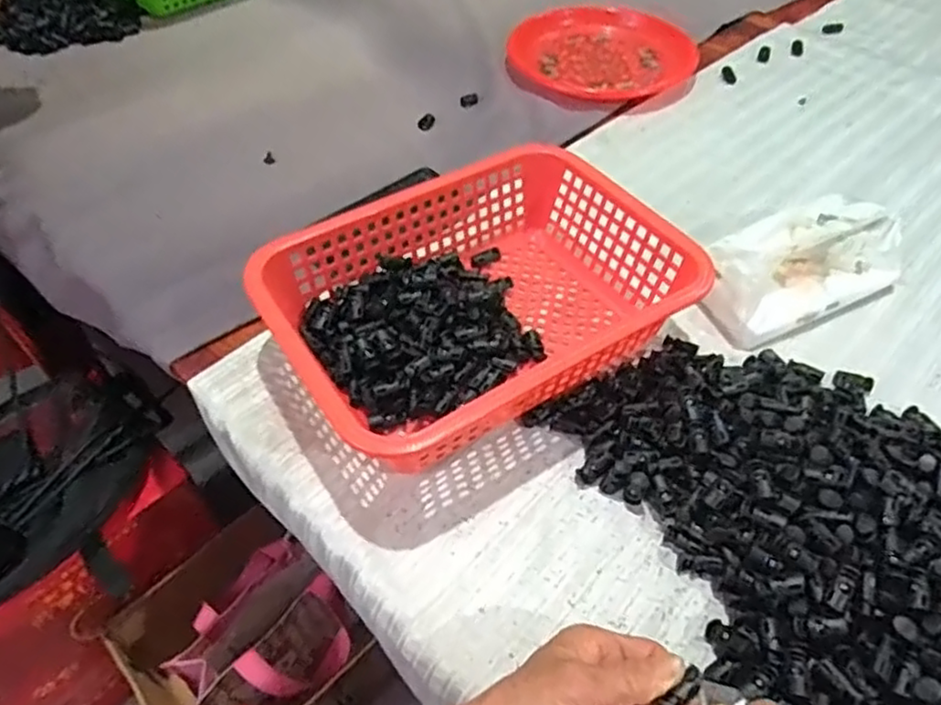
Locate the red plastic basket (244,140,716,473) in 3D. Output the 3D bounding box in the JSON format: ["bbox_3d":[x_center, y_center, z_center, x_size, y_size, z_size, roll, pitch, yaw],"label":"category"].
[{"bbox_3d":[0.007,-0.039,0.530,0.290,0.084,0.215,-26,55,-19],"label":"red plastic basket"}]

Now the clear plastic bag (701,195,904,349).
[{"bbox_3d":[0.274,-0.077,0.570,0.172,0.071,0.084,-21,53,-16],"label":"clear plastic bag"}]

